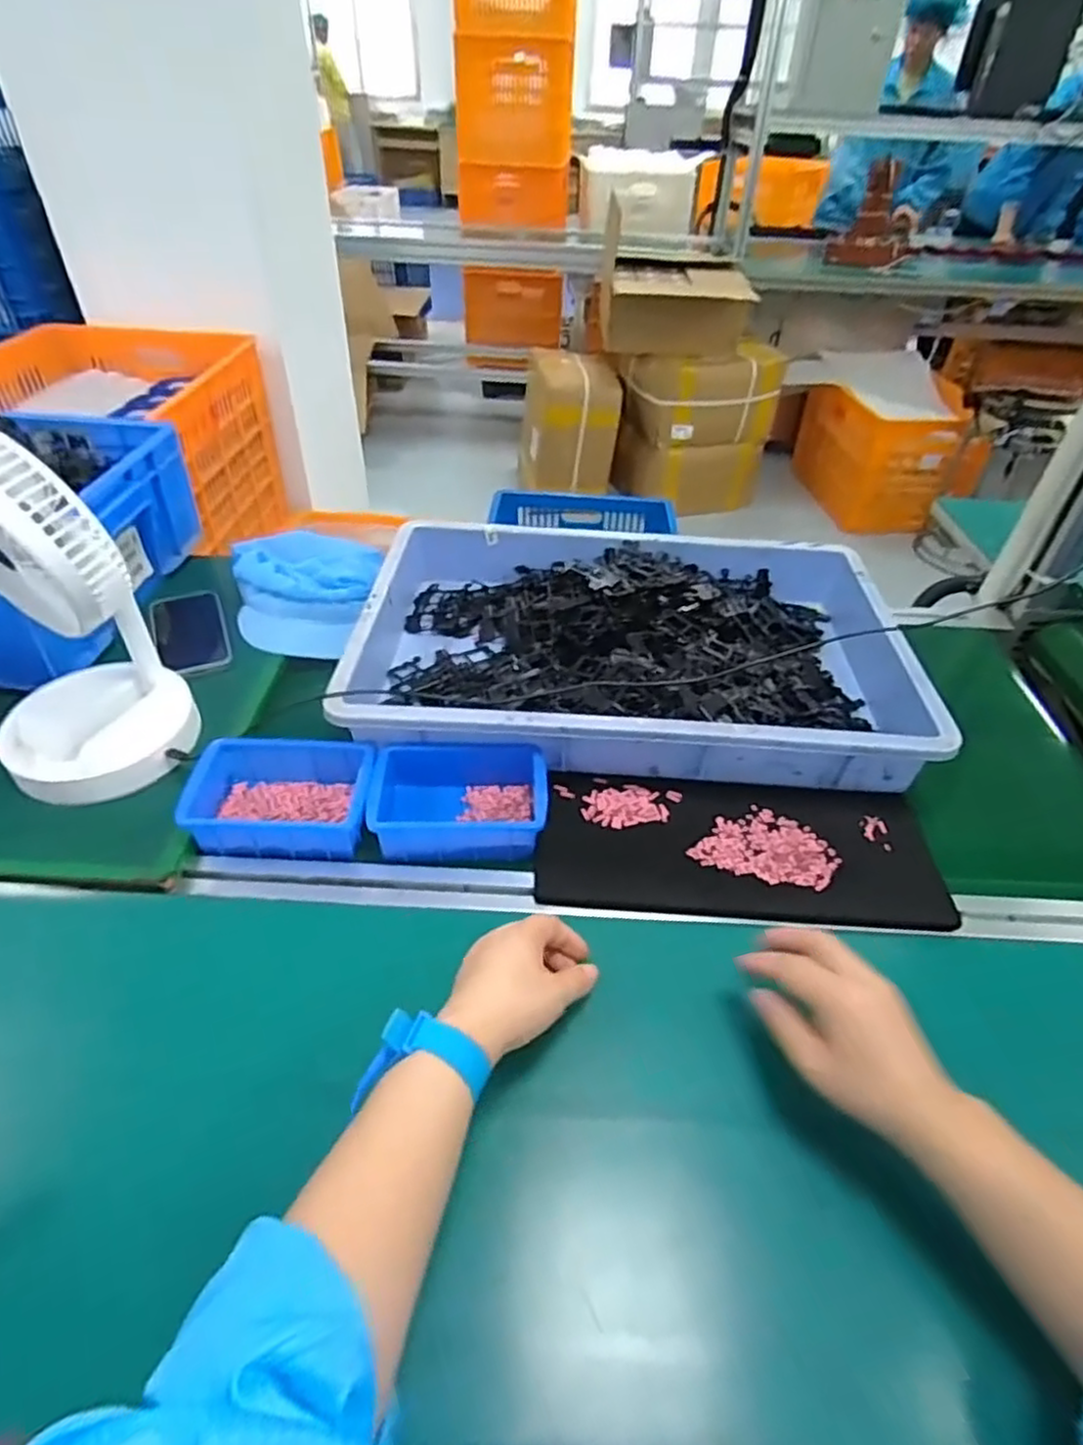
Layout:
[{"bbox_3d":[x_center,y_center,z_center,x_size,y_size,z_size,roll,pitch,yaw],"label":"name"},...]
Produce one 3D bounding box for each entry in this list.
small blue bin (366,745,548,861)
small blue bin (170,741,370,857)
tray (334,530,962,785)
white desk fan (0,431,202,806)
[{"bbox_3d":[-0.072,0.068,0.628,0.151,0.046,0.100,0,43,-3],"label":"small blue bin"},{"bbox_3d":[-0.229,0.068,0.636,0.155,0.065,0.108,1,43,-2],"label":"small blue bin"},{"bbox_3d":[0.089,-0.087,0.763,0.561,0.078,0.360,4,43,2],"label":"tray"},{"bbox_3d":[-0.410,-0.084,0.582,0.152,0.299,0.142,-27,50,-28],"label":"white desk fan"}]

